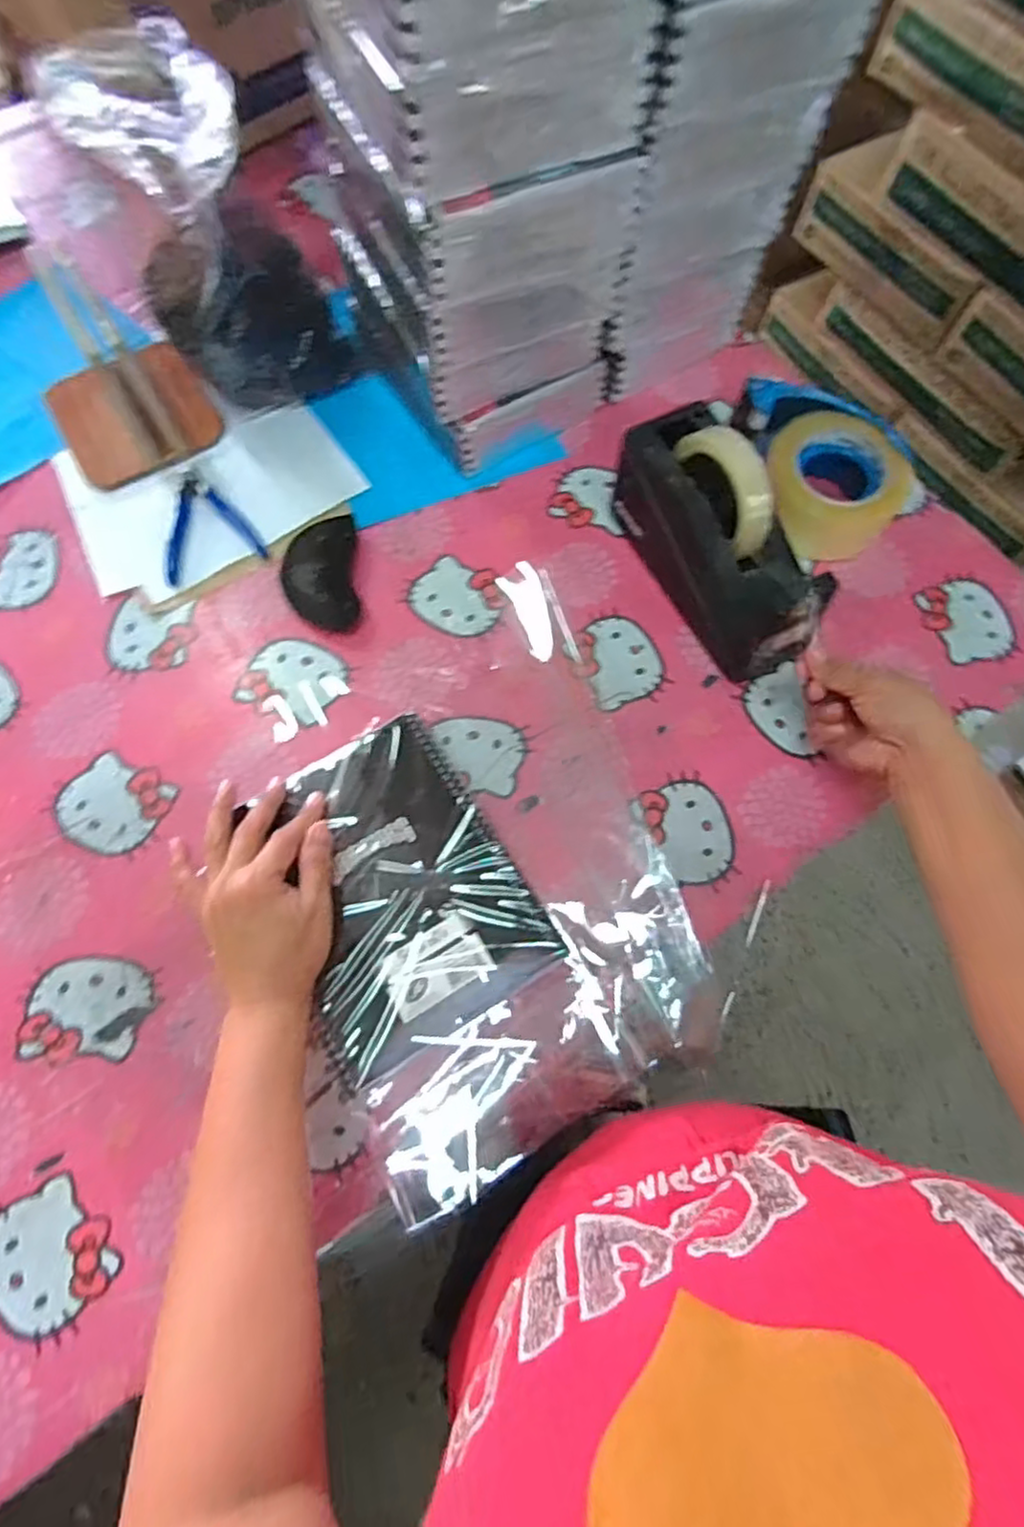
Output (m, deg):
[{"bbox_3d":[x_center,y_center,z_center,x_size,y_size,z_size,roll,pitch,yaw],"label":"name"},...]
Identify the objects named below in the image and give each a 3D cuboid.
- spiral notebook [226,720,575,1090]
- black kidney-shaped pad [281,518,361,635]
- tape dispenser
[{"bbox_3d":[-0.080,0.080,0.444,0.153,0.011,0.189,-31,72,-10],"label":"spiral notebook"},{"bbox_3d":[-0.161,-0.156,0.566,0.063,0.033,0.089,-5,70,-1],"label":"black kidney-shaped pad"},{"bbox_3d":[0.161,-0.177,0.527,0.072,0.120,0.200,-27,72,-8],"label":"tape dispenser"}]

